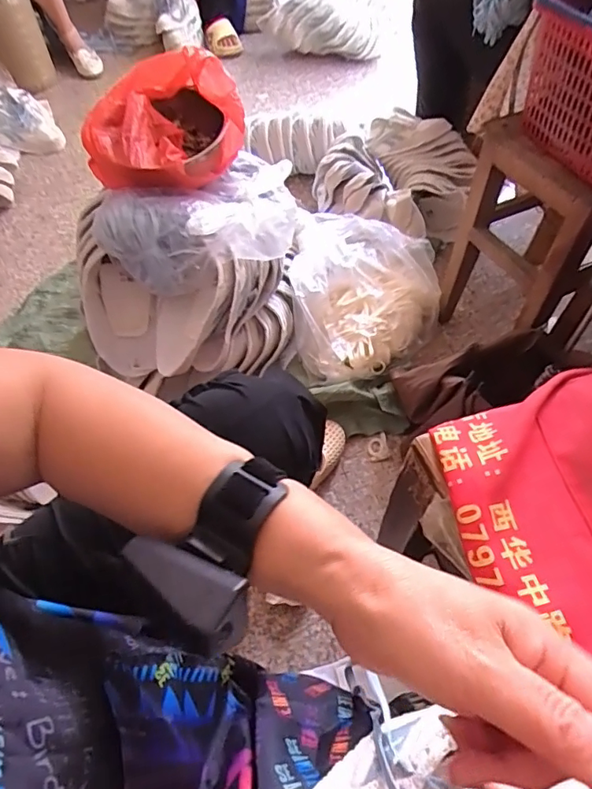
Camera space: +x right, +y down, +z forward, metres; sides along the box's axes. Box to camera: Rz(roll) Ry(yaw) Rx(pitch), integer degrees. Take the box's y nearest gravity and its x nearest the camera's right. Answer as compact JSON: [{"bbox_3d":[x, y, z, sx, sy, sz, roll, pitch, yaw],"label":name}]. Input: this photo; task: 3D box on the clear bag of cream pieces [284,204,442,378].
[{"bbox_3d":[0.145,-0.205,1.017,0.305,0.142,0.363,-4,56,0],"label":"clear bag of cream pieces"}]

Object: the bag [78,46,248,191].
[{"bbox_3d":[-0.205,-0.432,0.816,0.196,0.130,0.240,32,63,22],"label":"bag"}]

